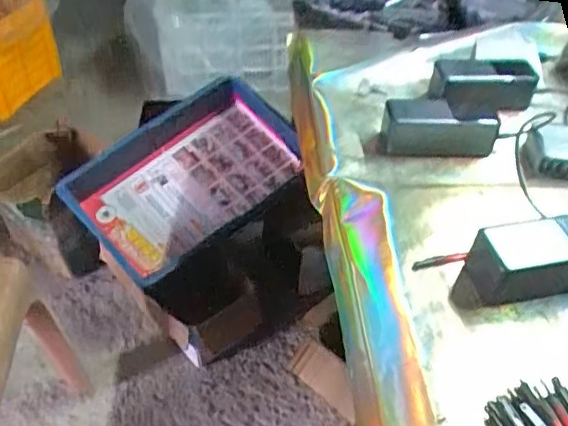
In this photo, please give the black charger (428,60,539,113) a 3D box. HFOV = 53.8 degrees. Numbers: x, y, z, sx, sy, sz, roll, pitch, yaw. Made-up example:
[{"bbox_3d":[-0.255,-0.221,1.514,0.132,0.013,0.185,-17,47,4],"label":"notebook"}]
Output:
[{"bbox_3d":[0.257,-0.163,0.715,0.127,0.040,0.069,-2,43,-4],"label":"black charger"}]

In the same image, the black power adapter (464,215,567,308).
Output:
[{"bbox_3d":[0.231,0.040,0.501,0.136,0.049,0.055,-7,44,-10],"label":"black power adapter"}]

